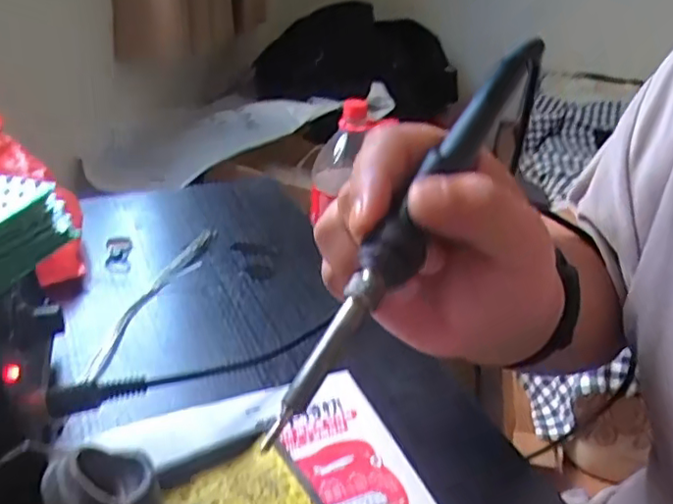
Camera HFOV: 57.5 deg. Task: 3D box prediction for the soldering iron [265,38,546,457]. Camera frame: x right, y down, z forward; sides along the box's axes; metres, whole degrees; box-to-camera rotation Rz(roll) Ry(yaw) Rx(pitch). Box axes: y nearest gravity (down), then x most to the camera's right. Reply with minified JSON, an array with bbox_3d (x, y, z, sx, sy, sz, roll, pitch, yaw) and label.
[{"bbox_3d":[0.031,-0.016,0.225,0.015,0.015,0.191,22,63,28],"label":"soldering iron"}]

